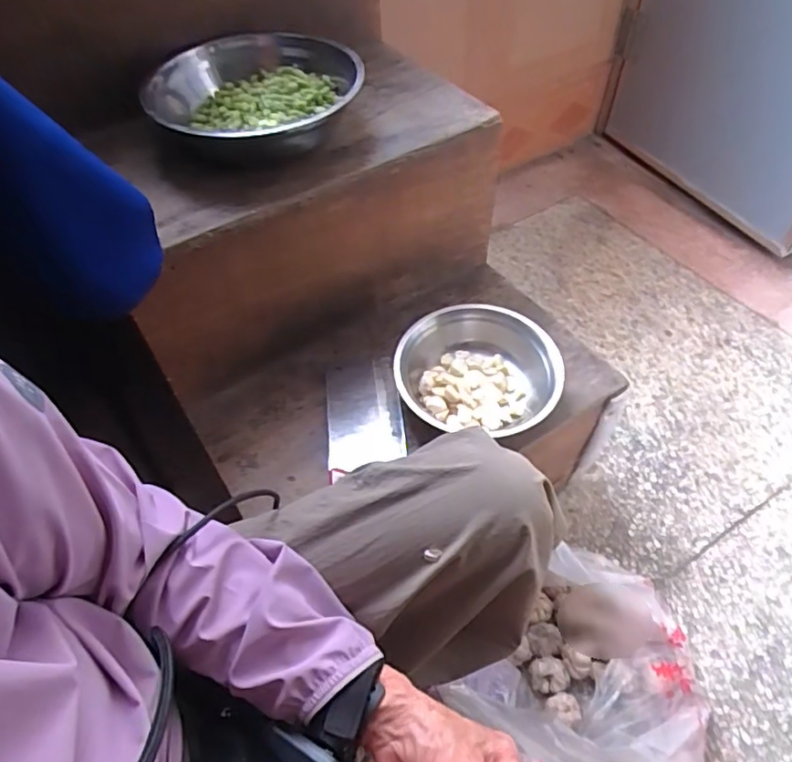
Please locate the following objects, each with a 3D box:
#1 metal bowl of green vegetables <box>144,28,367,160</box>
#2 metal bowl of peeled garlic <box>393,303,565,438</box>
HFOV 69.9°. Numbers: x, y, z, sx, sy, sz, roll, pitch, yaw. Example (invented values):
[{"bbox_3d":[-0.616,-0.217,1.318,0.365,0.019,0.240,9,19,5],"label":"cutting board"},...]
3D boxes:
[{"bbox_3d":[-0.162,-0.336,0.673,0.235,0.057,0.225,0,53,2],"label":"metal bowl of green vegetables"},{"bbox_3d":[0.107,-0.014,0.722,0.200,0.066,0.172,18,56,15],"label":"metal bowl of peeled garlic"}]

